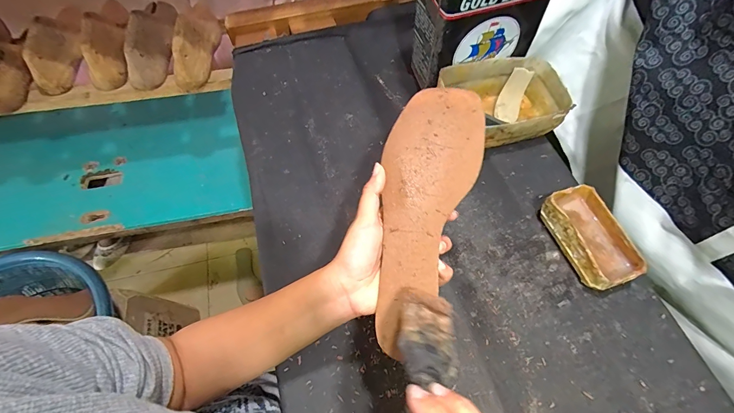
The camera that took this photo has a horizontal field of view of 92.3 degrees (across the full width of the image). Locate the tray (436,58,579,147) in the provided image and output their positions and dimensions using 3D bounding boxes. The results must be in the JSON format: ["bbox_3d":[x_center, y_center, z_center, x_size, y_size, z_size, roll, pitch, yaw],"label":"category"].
[{"bbox_3d":[0.208,-0.155,0.543,0.178,0.073,0.128,-13,62,-8],"label":"tray"}]

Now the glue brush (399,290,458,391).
[{"bbox_3d":[0.035,0.110,0.207,0.039,0.016,0.151,9,32,5],"label":"glue brush"}]

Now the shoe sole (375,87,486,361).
[{"bbox_3d":[0.046,0.003,0.313,0.080,0.007,0.237,15,81,8],"label":"shoe sole"}]

